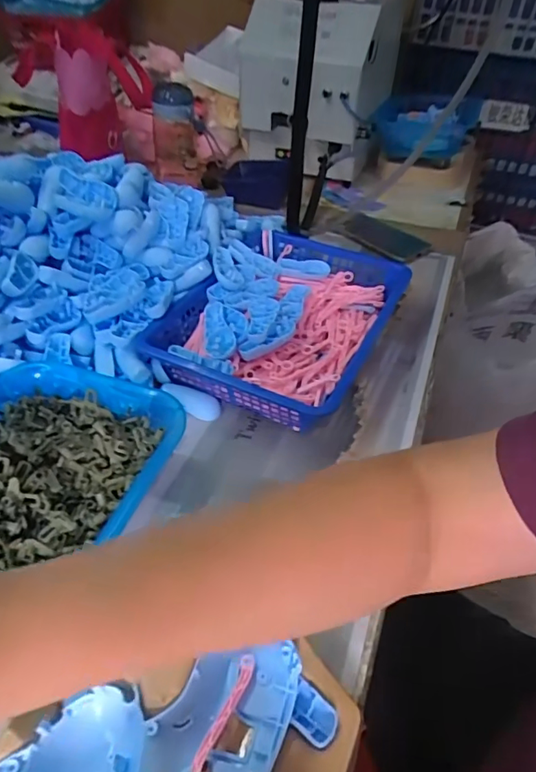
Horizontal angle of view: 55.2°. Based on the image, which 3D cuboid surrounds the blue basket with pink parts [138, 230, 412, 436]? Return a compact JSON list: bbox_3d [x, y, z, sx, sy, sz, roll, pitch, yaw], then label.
[{"bbox_3d":[0.017,-0.076,0.591,0.219,0.064,0.300,20,45,17],"label":"blue basket with pink parts"}]

